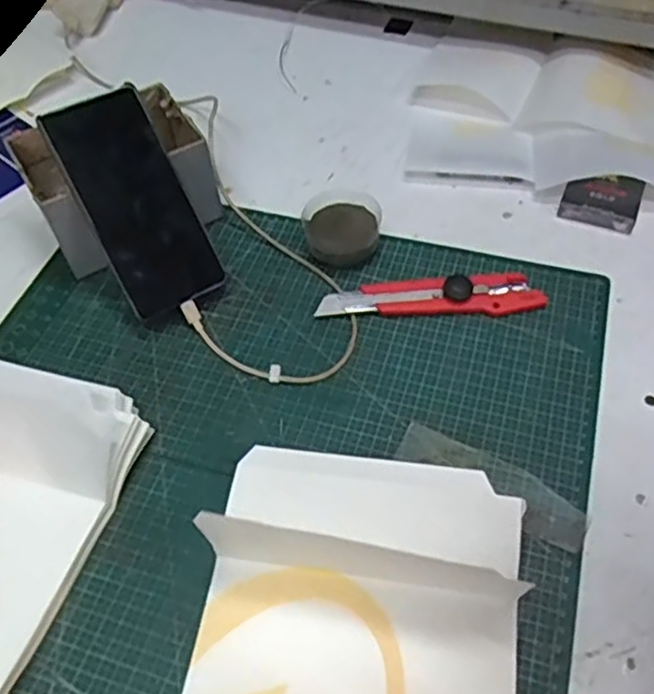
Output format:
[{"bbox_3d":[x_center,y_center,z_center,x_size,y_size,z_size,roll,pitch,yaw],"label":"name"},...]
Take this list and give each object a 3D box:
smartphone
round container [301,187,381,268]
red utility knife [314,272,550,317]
[{"bbox_3d":[-0.143,-0.109,0.510,0.074,0.012,0.164,-28,94,-17],"label":"smartphone"},{"bbox_3d":[0.012,-0.096,0.555,0.060,0.033,0.074,-5,53,-1],"label":"round container"},{"bbox_3d":[0.079,-0.039,0.516,0.167,0.020,0.028,-2,53,2],"label":"red utility knife"}]

